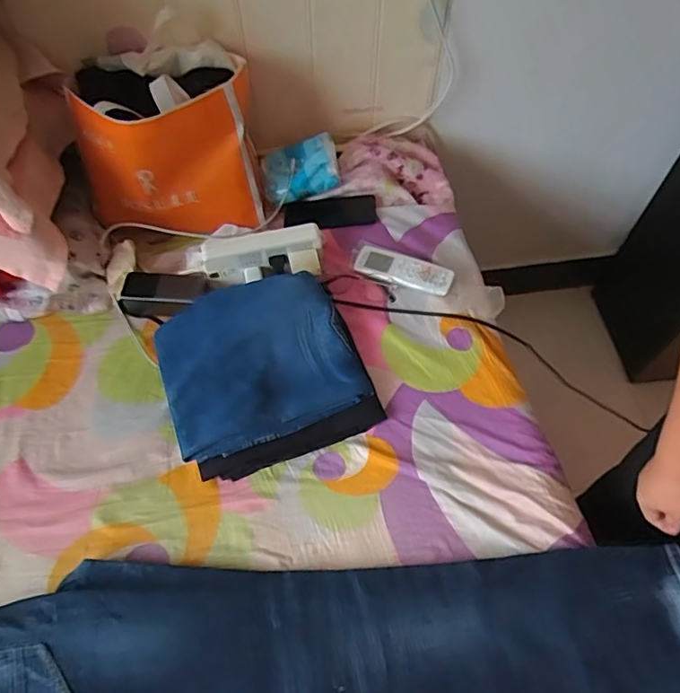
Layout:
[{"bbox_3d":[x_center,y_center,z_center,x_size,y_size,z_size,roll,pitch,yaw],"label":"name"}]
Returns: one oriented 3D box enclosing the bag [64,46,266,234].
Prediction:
[{"bbox_3d":[-0.268,-0.319,0.870,0.264,0.217,0.180,-2,60,0],"label":"bag"}]

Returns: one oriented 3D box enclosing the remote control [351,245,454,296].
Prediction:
[{"bbox_3d":[0.103,-0.123,0.879,0.158,0.028,0.057,17,61,13],"label":"remote control"}]

